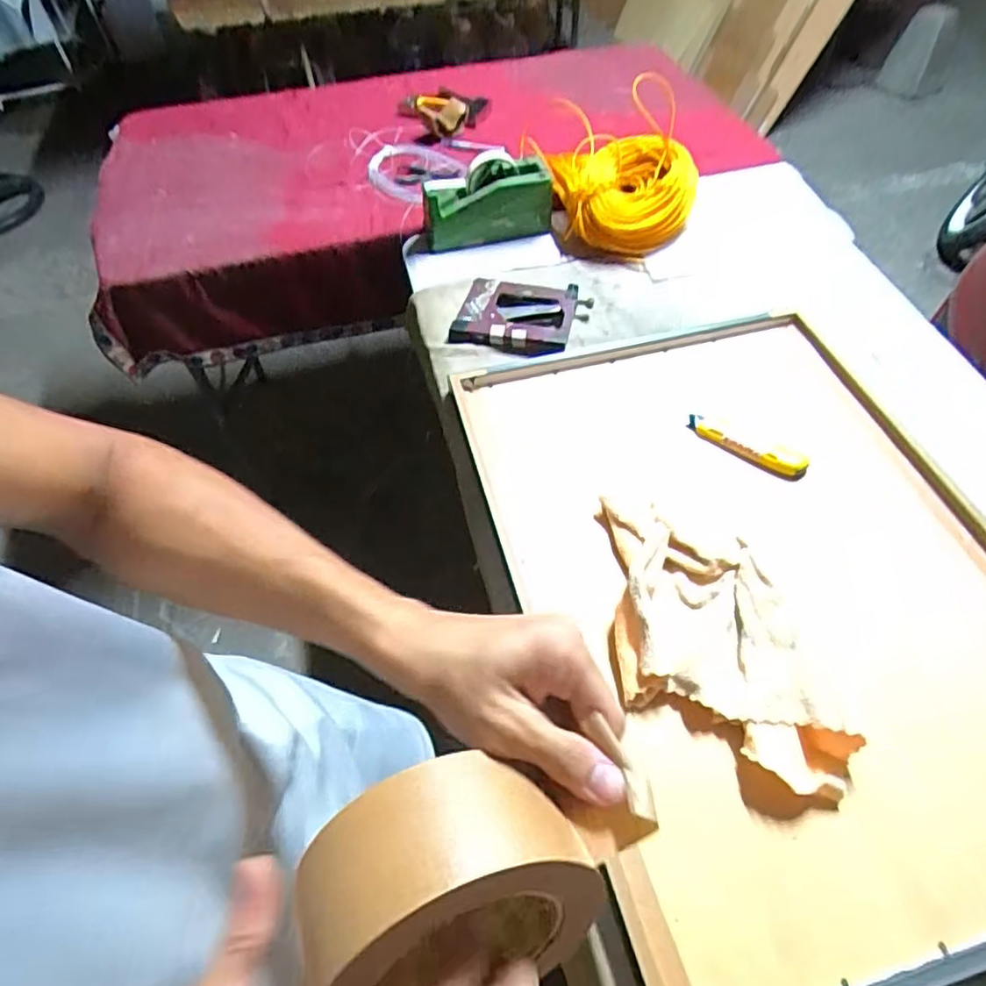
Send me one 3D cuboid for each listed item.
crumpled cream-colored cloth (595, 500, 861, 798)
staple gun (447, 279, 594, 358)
[{"bbox_3d":[0.194,0.130,0.592,0.172,0.052,0.310,-13,55,-6],"label":"crumpled cream-colored cloth"},{"bbox_3d":[0.042,-0.255,0.900,0.175,0.026,0.135,13,57,12],"label":"staple gun"}]

